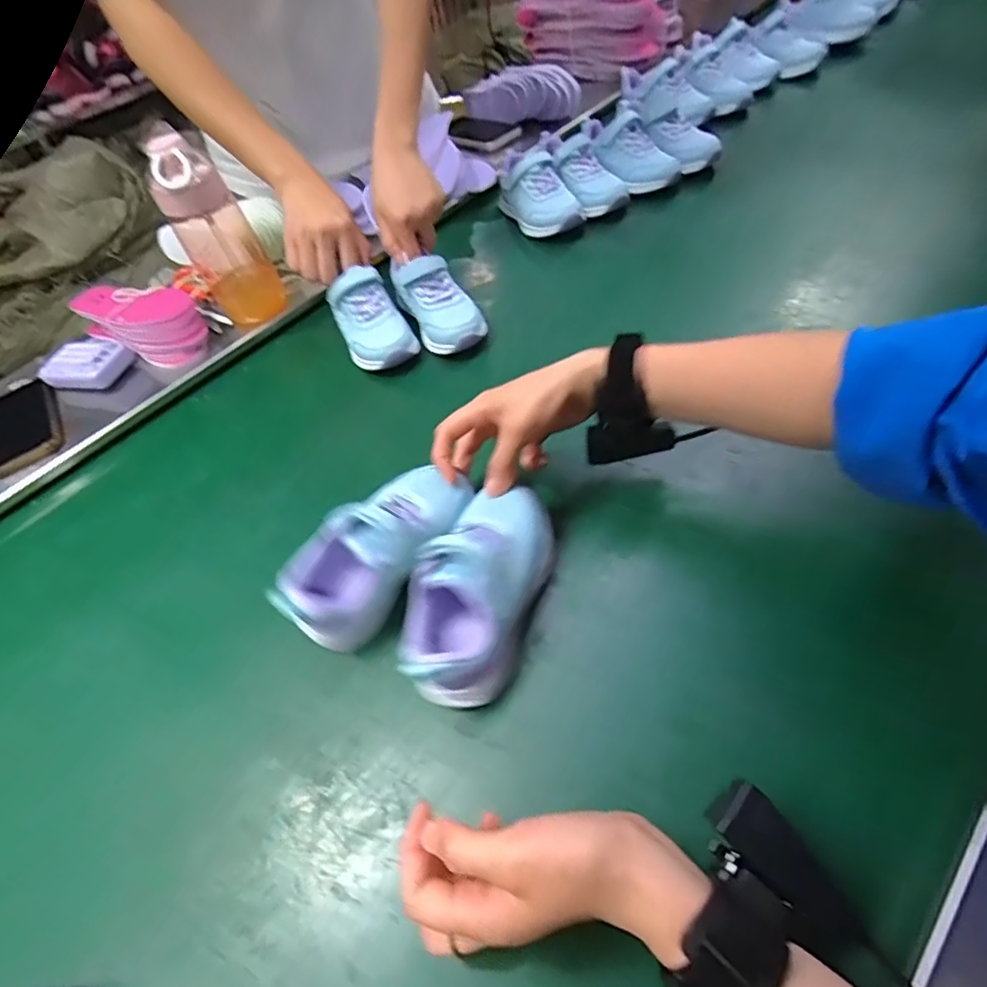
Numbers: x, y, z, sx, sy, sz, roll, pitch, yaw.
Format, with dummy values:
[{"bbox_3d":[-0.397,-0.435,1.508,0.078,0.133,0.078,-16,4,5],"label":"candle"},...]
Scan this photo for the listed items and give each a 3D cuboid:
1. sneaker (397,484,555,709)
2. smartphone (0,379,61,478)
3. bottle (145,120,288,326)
[{"bbox_3d":[-0.010,0.064,0.392,0.077,0.071,0.163,15,54,17],"label":"sneaker"},{"bbox_3d":[-0.548,-0.084,0.641,0.078,0.016,0.156,-35,55,-12],"label":"smartphone"},{"bbox_3d":[-0.322,-0.308,0.656,0.084,0.198,0.100,-25,53,-13],"label":"bottle"}]

